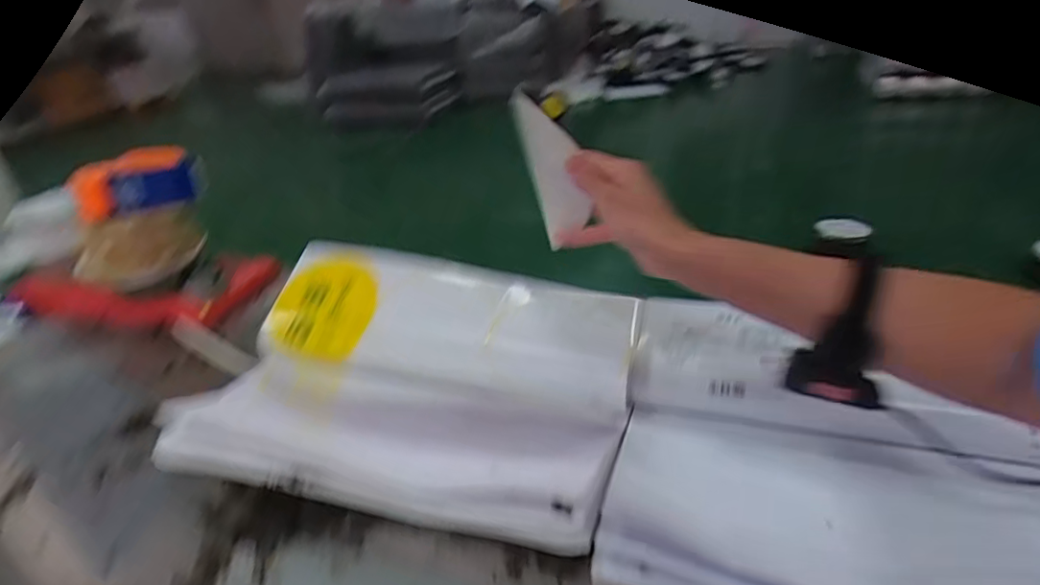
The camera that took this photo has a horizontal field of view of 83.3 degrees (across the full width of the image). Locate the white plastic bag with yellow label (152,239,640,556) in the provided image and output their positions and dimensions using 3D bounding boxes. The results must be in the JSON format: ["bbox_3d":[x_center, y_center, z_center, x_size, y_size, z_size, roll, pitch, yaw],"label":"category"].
[{"bbox_3d":[-0.116,0.081,0.597,0.429,0.132,0.271,5,32,18],"label":"white plastic bag with yellow label"}]

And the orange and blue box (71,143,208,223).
[{"bbox_3d":[-0.541,-0.157,0.828,0.085,0.069,0.165,20,39,37],"label":"orange and blue box"}]

